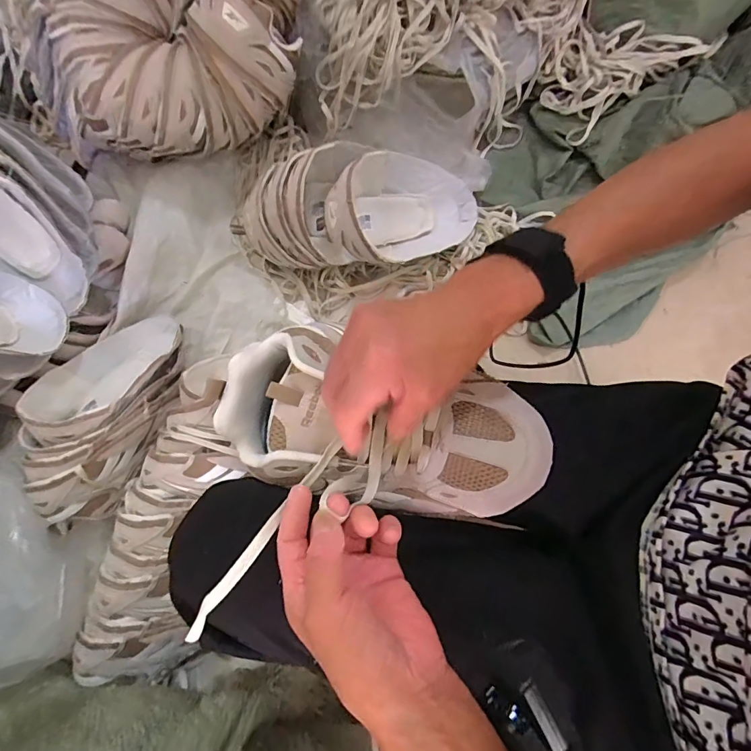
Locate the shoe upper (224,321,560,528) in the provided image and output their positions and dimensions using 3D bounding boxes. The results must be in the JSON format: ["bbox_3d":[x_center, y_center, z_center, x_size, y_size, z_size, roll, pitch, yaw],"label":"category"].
[{"bbox_3d":[0.005,0.036,0.307,0.235,0.075,0.113,15,80,3],"label":"shoe upper"}]

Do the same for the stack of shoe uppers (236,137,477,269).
[{"bbox_3d":[-0.031,-0.252,0.647,0.383,0.108,0.168,0,79,1],"label":"stack of shoe uppers"}]

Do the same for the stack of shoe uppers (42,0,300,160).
[{"bbox_3d":[-0.304,-0.558,0.591,0.383,0.203,0.395,-5,79,0],"label":"stack of shoe uppers"}]

